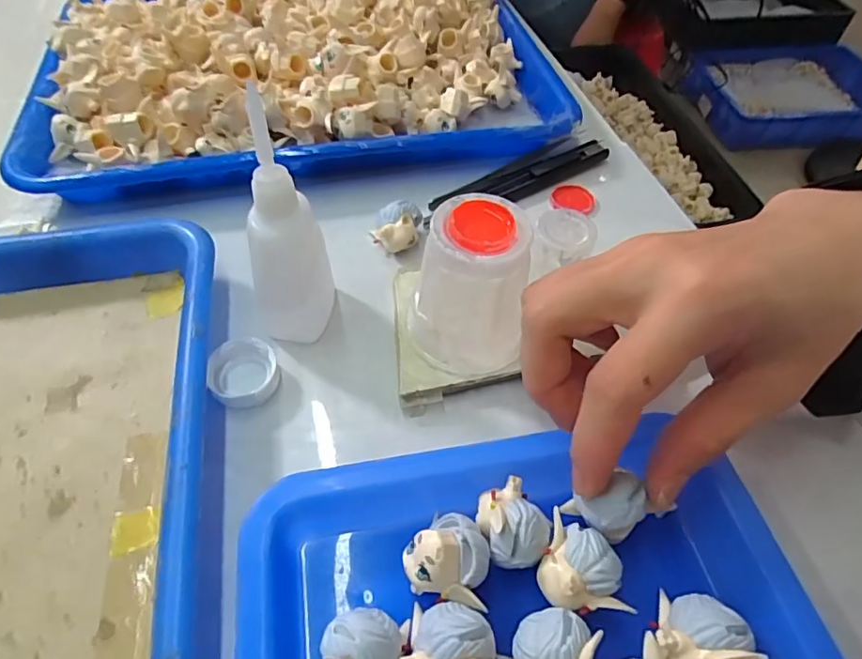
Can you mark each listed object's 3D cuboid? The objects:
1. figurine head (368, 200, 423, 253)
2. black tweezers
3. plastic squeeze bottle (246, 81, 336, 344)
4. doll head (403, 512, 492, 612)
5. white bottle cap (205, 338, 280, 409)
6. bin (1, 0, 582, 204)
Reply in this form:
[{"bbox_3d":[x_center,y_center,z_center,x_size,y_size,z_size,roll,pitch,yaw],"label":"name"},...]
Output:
[{"bbox_3d":[-0.018,-0.053,0.287,0.023,0.024,0.020,18,54,10],"label":"figurine head"},{"bbox_3d":[0.051,-0.091,0.325,0.134,0.008,0.029,-28,59,-22],"label":"black tweezers"},{"bbox_3d":[-0.059,-0.036,0.218,0.032,0.110,0.028,-10,54,-11],"label":"plastic squeeze bottle"},{"bbox_3d":[0.006,0.077,0.182,0.028,0.018,0.027,10,53,4],"label":"doll head"},{"bbox_3d":[-0.083,0.019,0.238,0.029,0.011,0.030,2,53,-2],"label":"white bottle cap"},{"bbox_3d":[-0.089,-0.191,0.368,0.330,0.048,0.251,-9,54,-10],"label":"bin"}]

